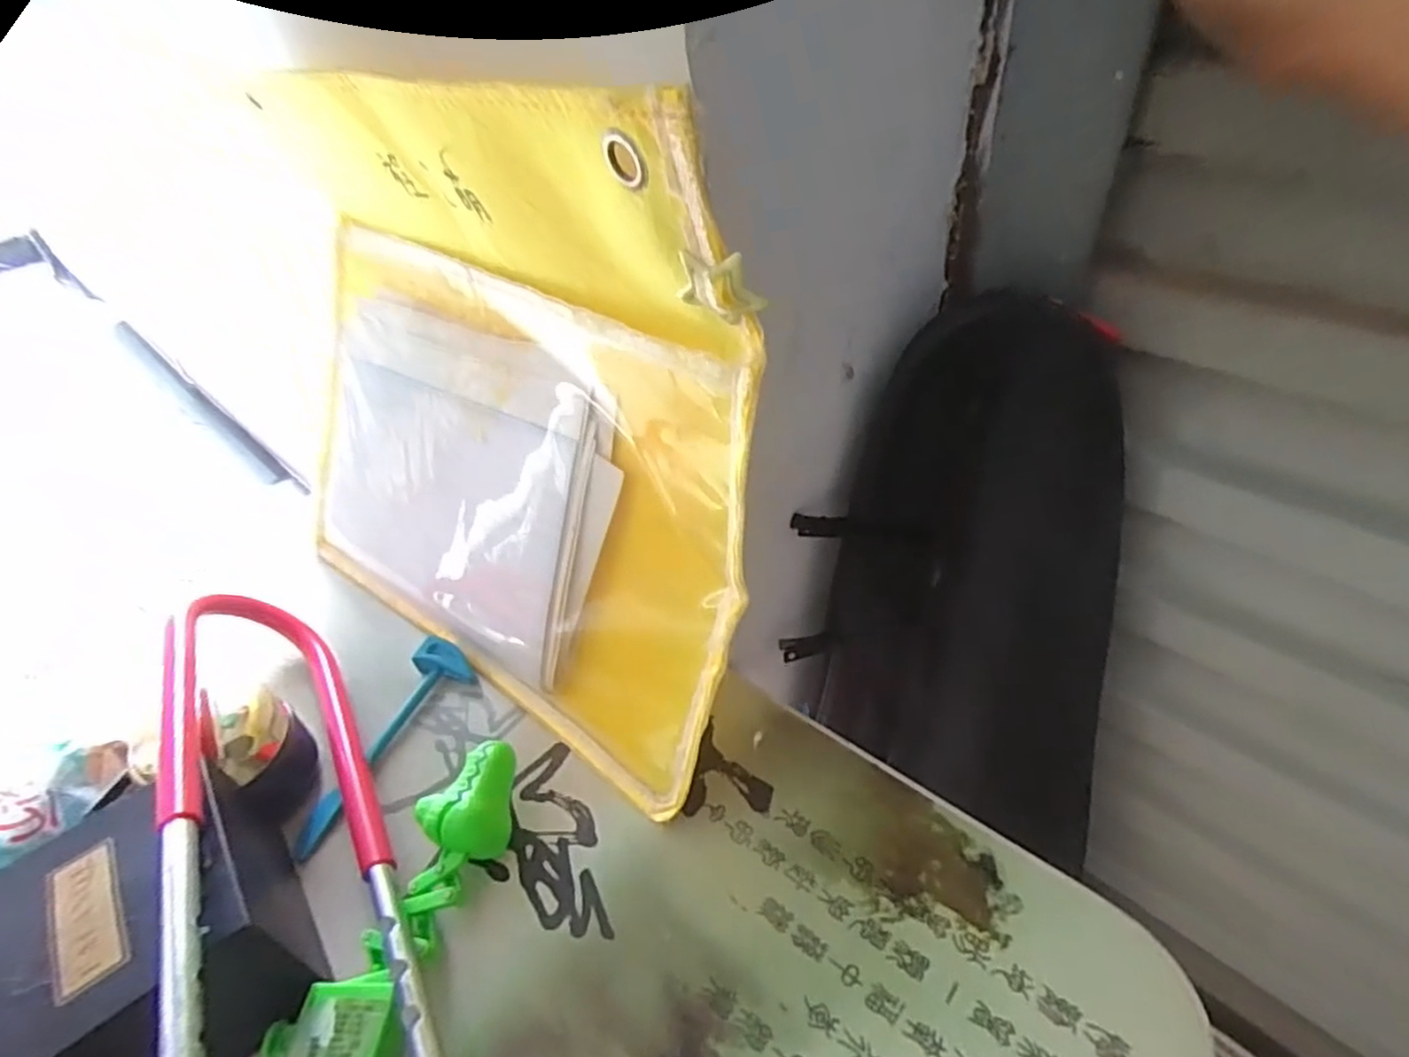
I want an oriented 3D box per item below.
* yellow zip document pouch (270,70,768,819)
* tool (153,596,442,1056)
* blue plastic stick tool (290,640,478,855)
[{"bbox_3d":[-0.121,-0.050,0.338,0.328,0.278,0.074,28,32,32],"label":"yellow zip document pouch"},{"bbox_3d":[-0.167,0.121,0.283,0.011,0.091,0.319,-53,43,4],"label":"tool"},{"bbox_3d":[-0.159,0.106,0.356,0.031,0.017,0.120,12,45,19],"label":"blue plastic stick tool"}]

